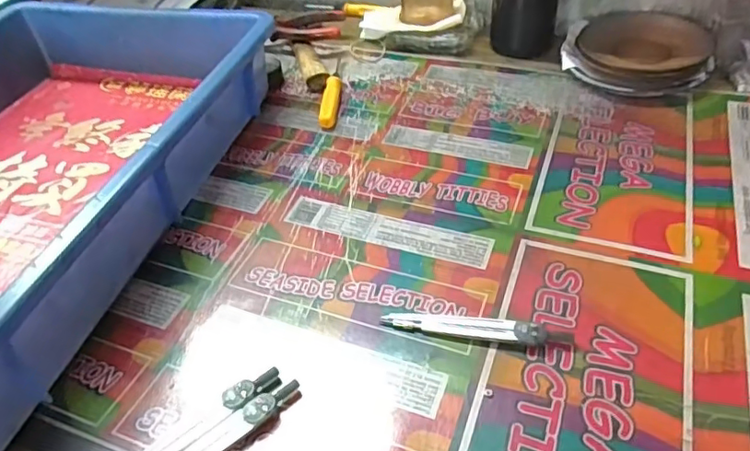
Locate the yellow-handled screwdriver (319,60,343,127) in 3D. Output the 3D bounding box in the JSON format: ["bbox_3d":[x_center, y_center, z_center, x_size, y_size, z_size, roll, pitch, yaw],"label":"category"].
[{"bbox_3d":[-0.040,-0.133,0.546,0.015,0.014,0.117,0,44,4],"label":"yellow-handled screwdriver"}]

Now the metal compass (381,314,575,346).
[{"bbox_3d":[0.060,0.060,0.339,0.111,0.010,0.016,7,45,11],"label":"metal compass"}]

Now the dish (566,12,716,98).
[{"bbox_3d":[0.258,-0.168,0.545,0.124,0.024,0.129,-2,44,2],"label":"dish"}]

